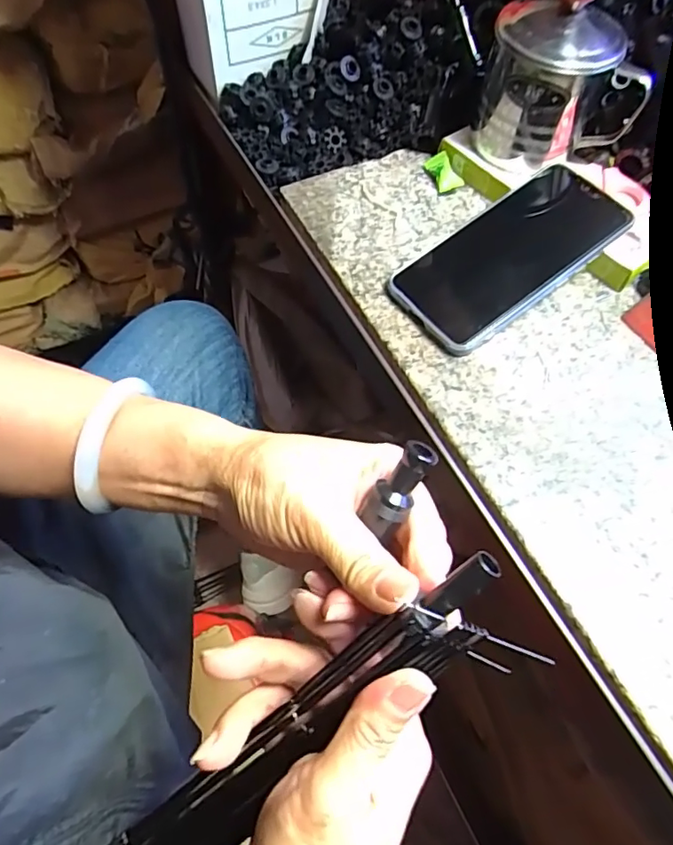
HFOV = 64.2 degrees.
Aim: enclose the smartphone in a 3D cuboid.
[{"bbox_3d":[0.116,-0.112,0.357,0.161,0.014,0.074,-36,65,-11],"label":"smartphone"}]

